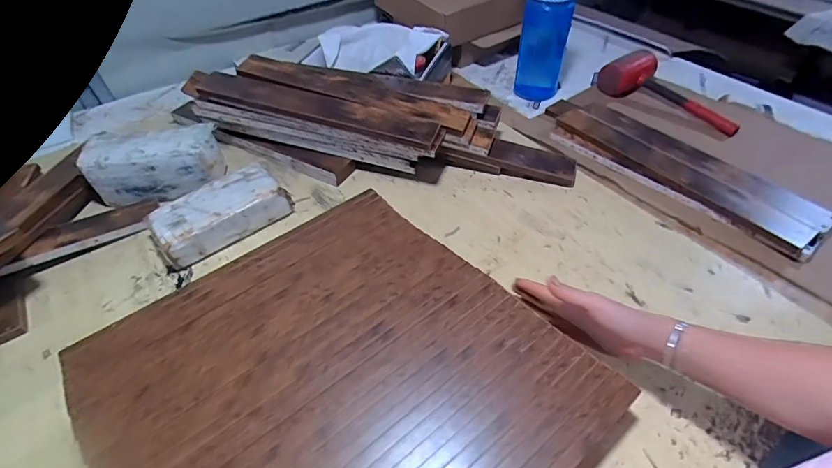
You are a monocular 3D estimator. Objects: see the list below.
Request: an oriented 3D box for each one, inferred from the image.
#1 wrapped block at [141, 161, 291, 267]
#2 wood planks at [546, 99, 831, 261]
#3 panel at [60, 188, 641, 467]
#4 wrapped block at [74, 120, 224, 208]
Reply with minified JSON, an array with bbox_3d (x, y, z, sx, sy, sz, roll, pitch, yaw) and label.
[{"bbox_3d":[-0.330,-0.035,0.714,0.205,0.064,0.108,-32,53,-25],"label":"wrapped block"},{"bbox_3d":[0.470,-0.144,0.796,0.144,0.034,0.523,-32,53,-24],"label":"wood planks"},{"bbox_3d":[-0.097,0.163,0.477,0.466,0.011,0.474,-34,54,-26],"label":"panel"},{"bbox_3d":[-0.476,-0.125,0.778,0.218,0.104,0.101,-10,47,-6],"label":"wrapped block"}]

